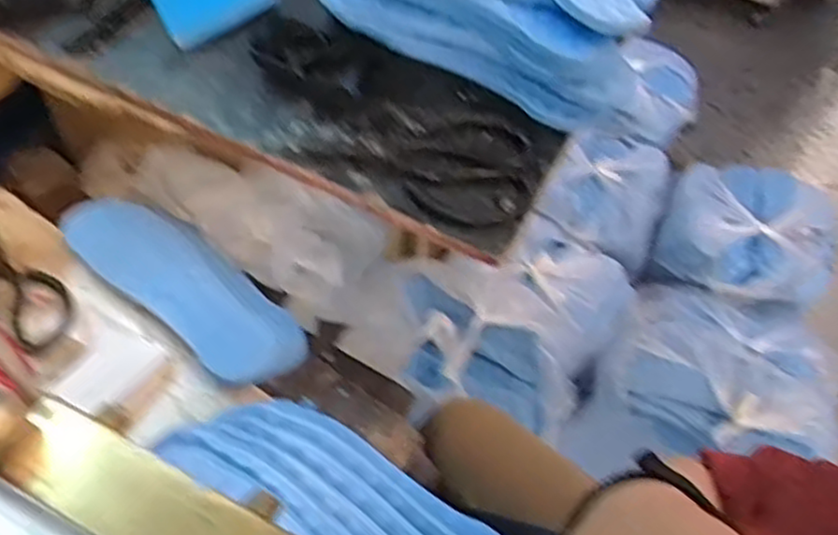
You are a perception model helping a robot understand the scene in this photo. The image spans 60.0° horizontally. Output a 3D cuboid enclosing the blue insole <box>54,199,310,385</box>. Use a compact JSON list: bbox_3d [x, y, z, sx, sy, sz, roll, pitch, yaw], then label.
[{"bbox_3d":[-0.212,0.012,0.661,0.244,0.047,0.096,35,58,19],"label":"blue insole"}]

